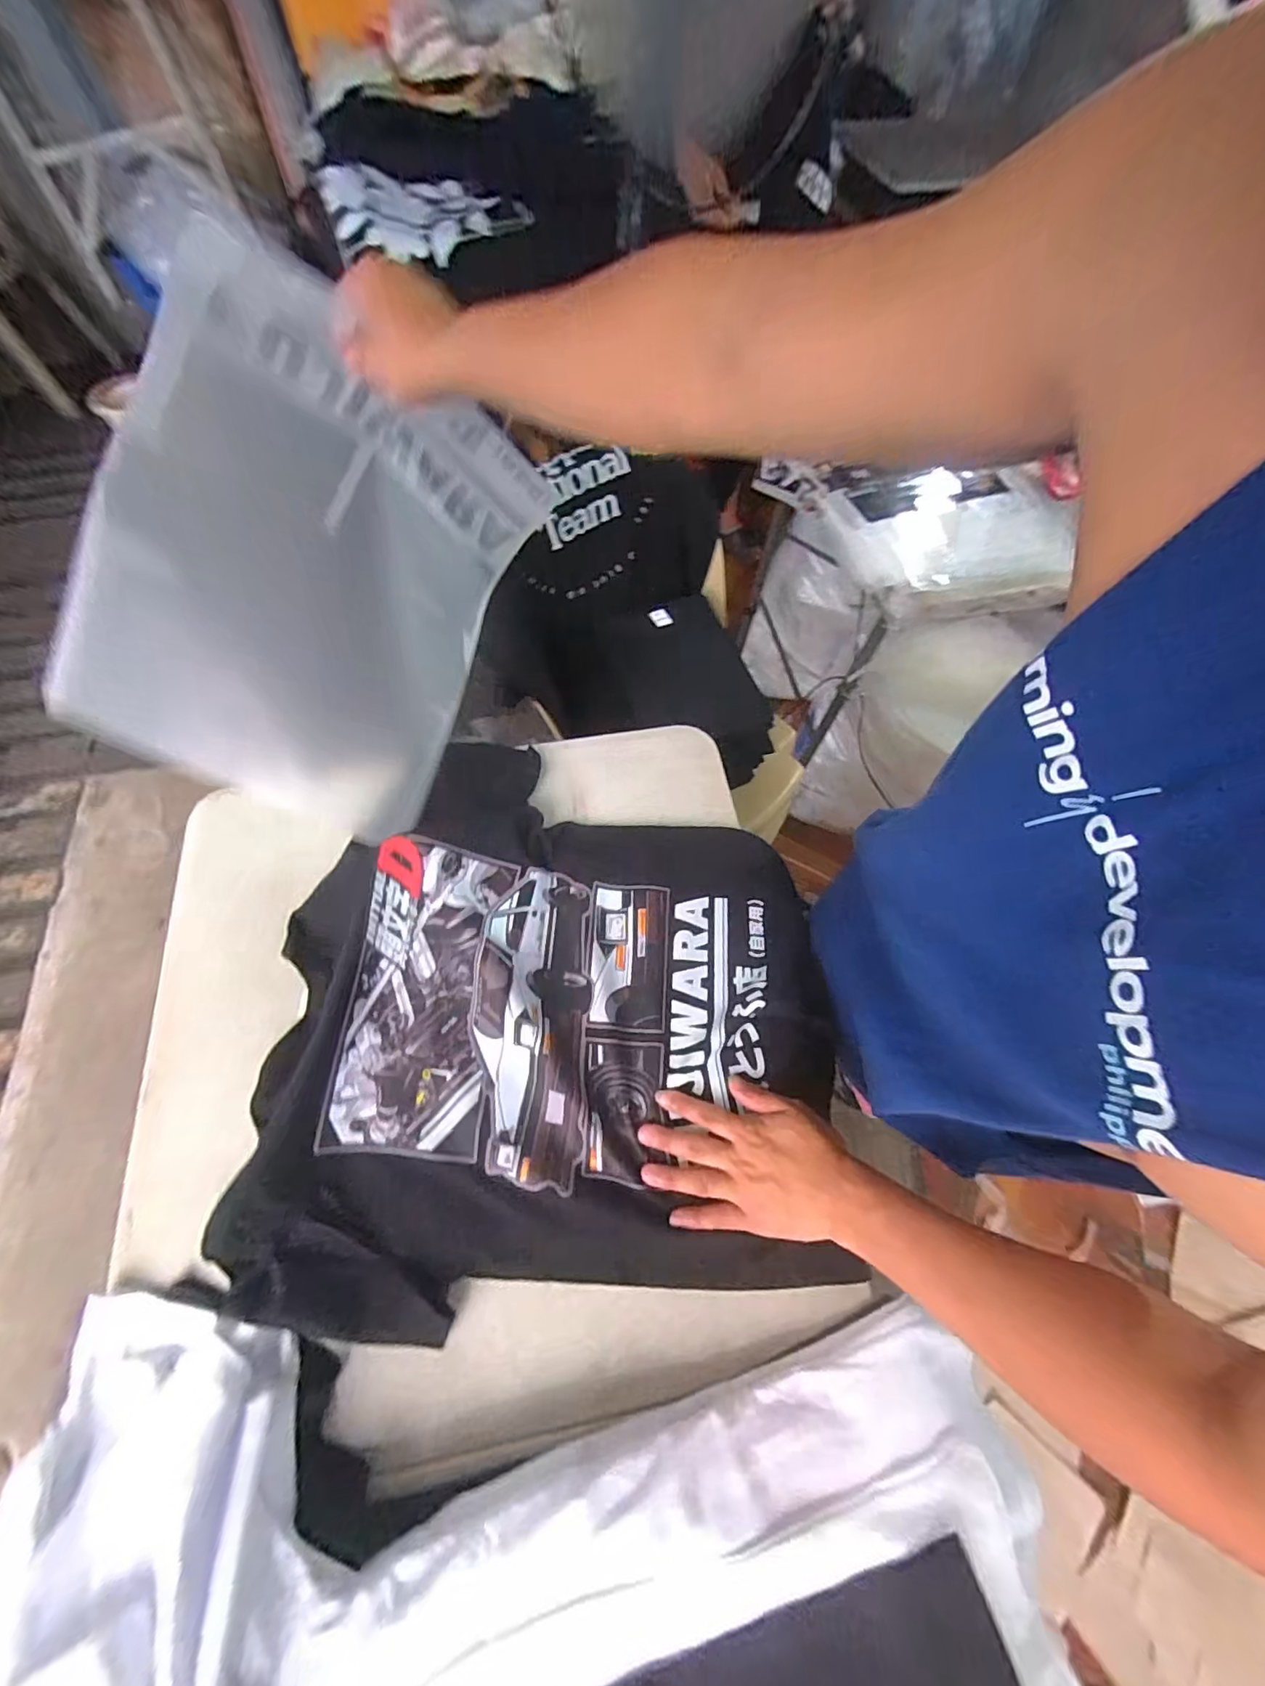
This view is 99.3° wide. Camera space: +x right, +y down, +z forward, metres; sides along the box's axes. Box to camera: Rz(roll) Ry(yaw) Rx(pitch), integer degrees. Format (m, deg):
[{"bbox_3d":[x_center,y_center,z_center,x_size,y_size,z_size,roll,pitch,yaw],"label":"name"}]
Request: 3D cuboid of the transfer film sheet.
[{"bbox_3d":[-0.283,-0.226,0.485,0.041,0.295,0.395,36,103,54],"label":"transfer film sheet"}]

